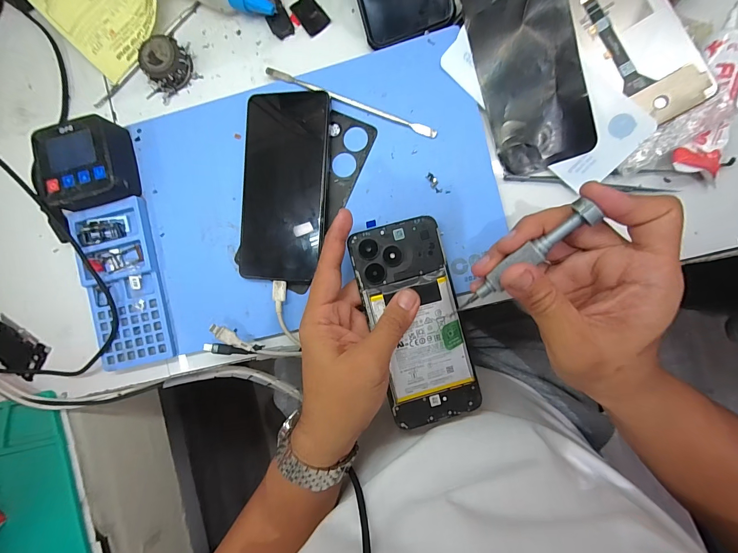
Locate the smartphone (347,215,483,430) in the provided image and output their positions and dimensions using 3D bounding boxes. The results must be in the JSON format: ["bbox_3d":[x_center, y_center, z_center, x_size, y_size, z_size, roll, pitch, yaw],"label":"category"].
[{"bbox_3d":[0.039,0.038,0.275,0.071,0.015,0.163,-15,92,7],"label":"smartphone"}]

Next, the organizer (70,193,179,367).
[{"bbox_3d":[-0.224,0.008,0.310,0.067,0.016,0.145,-13,89,5],"label":"organizer"}]

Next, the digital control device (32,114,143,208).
[{"bbox_3d":[-0.255,-0.098,0.307,0.071,0.037,0.072,-12,89,5],"label":"digital control device"}]

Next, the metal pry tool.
[{"bbox_3d":[-0.017,-0.154,0.298,0.163,0.004,0.008,24,92,5],"label":"metal pry tool"}]

